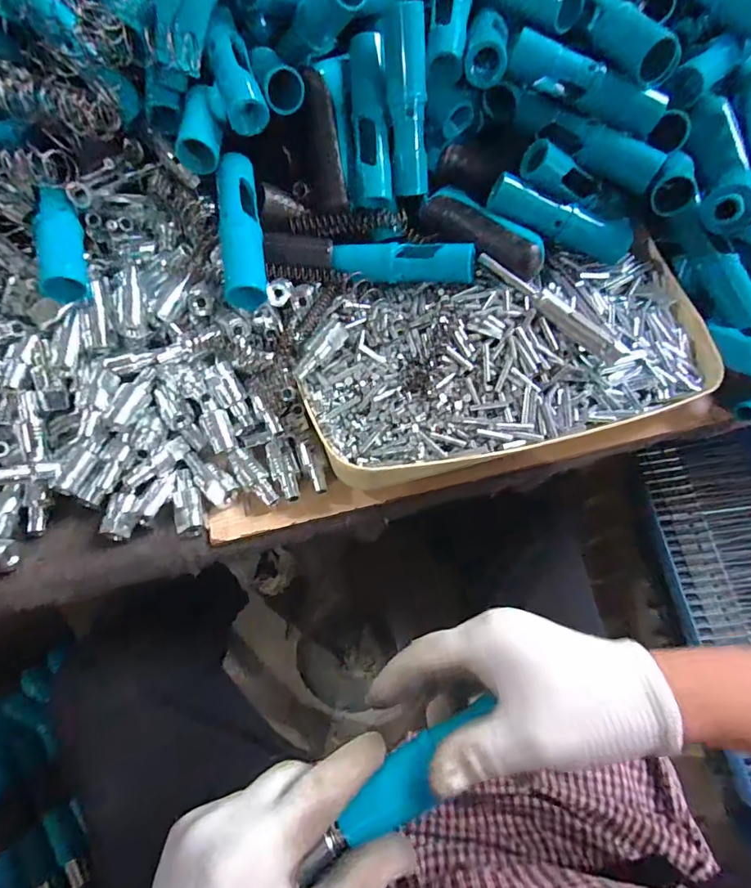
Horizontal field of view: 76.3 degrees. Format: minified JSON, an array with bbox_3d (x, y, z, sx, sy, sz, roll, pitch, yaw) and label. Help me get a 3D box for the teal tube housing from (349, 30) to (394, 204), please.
[{"bbox_3d":[-0.004,-0.255,0.371,0.025,0.020,0.122,-5,94,-5],"label":"teal tube housing"}]

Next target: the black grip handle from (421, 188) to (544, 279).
[{"bbox_3d":[0.084,-0.171,0.381,0.031,0.026,0.109,-40,71,-20],"label":"black grip handle"}]

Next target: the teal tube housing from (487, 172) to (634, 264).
[{"bbox_3d":[0.150,-0.182,0.387,0.120,0.026,0.023,22,63,-5],"label":"teal tube housing"}]

